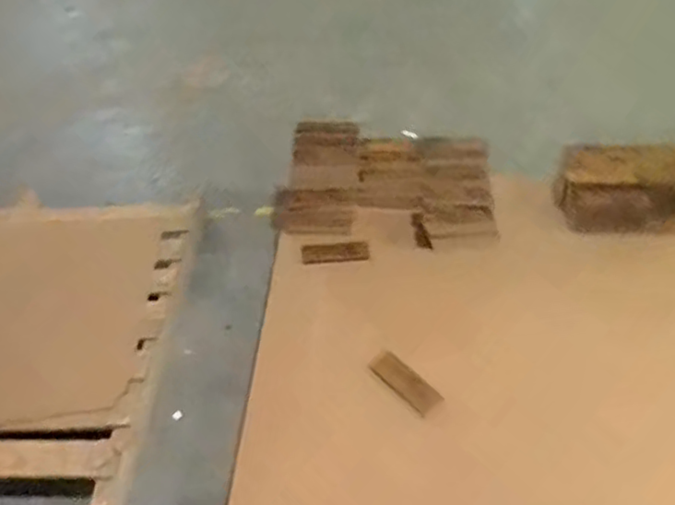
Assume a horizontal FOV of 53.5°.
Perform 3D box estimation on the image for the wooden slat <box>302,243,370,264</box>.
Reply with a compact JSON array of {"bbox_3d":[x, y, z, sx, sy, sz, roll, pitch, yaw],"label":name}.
[{"bbox_3d":[-0.005,0.002,1.751,0.176,0.010,0.049,-3,67,-9],"label":"wooden slat"}]

